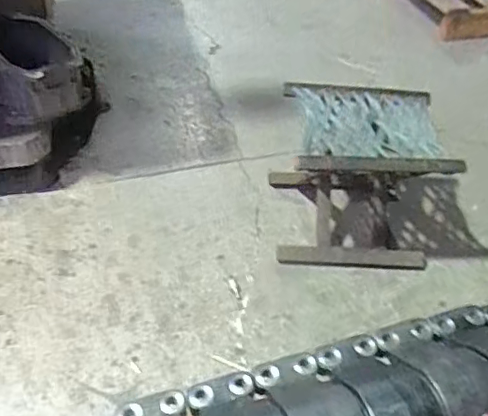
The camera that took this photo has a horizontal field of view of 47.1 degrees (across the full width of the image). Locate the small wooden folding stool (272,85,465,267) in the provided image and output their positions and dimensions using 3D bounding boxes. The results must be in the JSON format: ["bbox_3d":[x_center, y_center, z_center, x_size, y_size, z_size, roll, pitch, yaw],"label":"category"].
[{"bbox_3d":[0.205,-0.062,1.037,0.270,0.259,0.228,3,44,2],"label":"small wooden folding stool"}]

